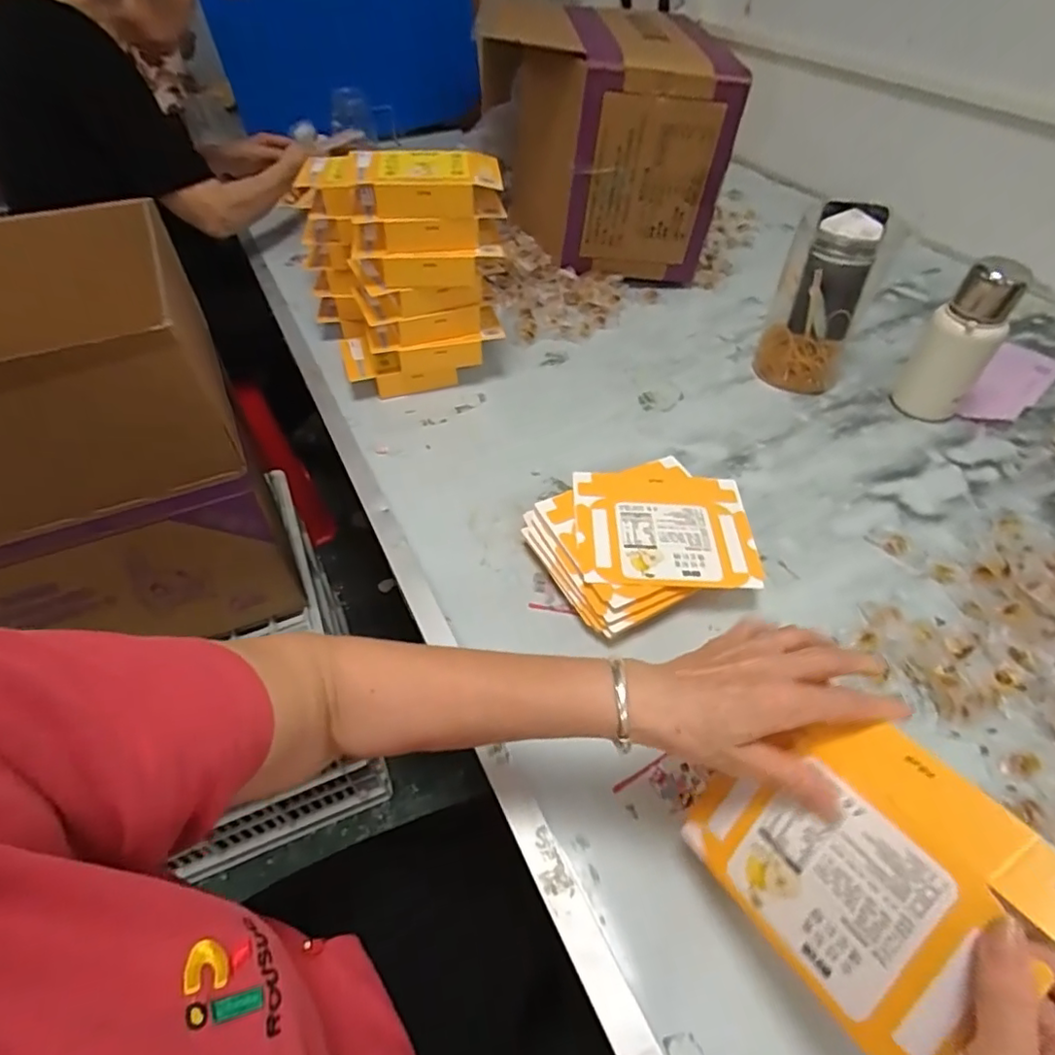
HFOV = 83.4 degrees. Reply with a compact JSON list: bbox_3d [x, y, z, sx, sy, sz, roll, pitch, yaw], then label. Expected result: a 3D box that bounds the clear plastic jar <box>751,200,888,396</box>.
[{"bbox_3d":[0.372,-0.286,0.755,0.110,0.202,0.099,20,51,17],"label":"clear plastic jar"}]

